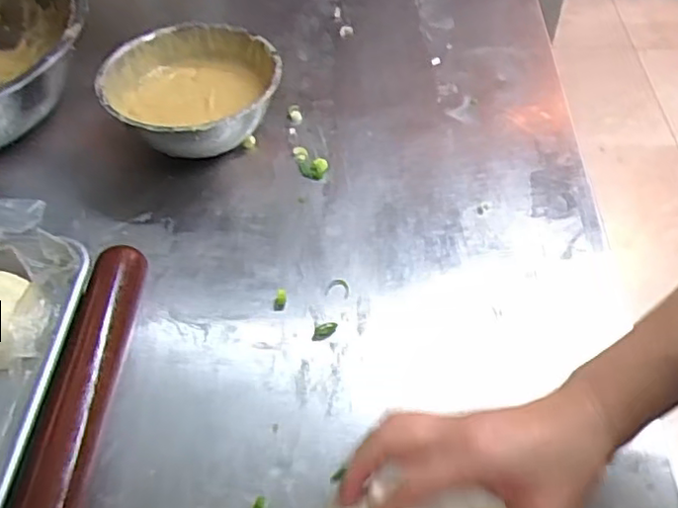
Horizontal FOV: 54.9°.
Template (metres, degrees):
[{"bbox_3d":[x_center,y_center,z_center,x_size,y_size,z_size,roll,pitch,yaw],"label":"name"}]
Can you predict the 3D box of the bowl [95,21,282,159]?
[{"bbox_3d":[-0.142,-0.150,0.645,0.165,0.071,0.165,-5,48,-2],"label":"bowl"}]

